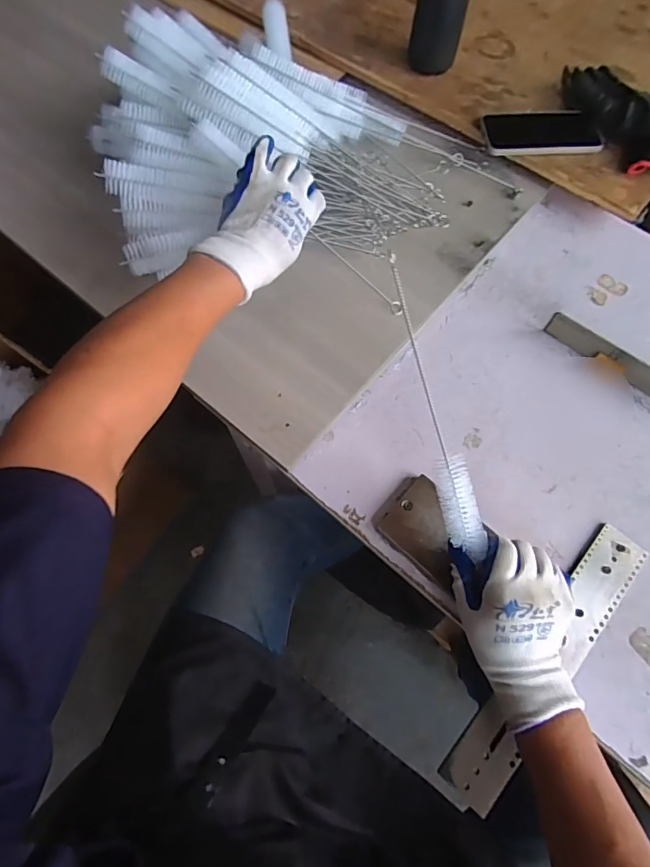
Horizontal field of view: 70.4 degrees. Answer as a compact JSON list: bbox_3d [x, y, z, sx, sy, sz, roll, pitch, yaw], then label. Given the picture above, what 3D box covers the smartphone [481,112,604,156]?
[{"bbox_3d":[0.306,-0.435,0.664,0.159,0.013,0.087,-5,67,-2],"label":"smartphone"}]

